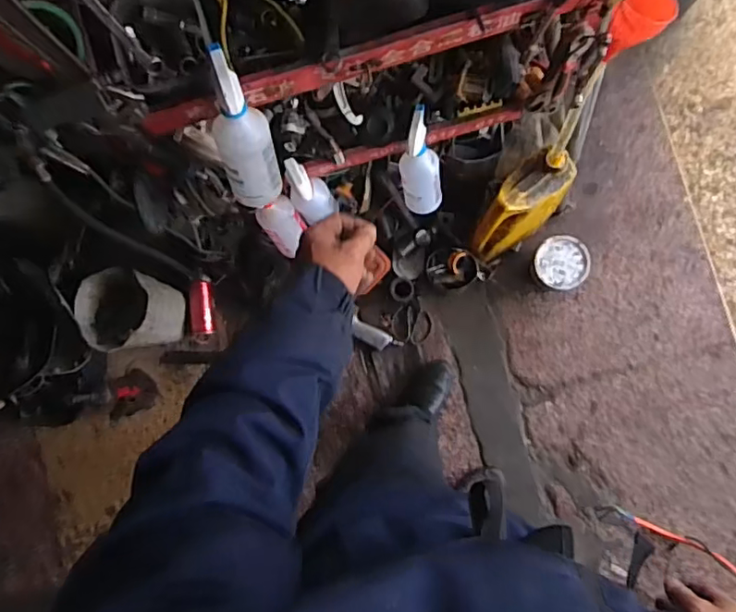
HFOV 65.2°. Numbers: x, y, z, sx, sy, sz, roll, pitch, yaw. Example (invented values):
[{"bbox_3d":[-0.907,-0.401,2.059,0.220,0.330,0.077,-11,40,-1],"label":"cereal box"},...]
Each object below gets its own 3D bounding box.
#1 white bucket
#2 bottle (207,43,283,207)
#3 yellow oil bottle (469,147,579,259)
[{"bbox_3d":[-0.549,0.006,1.334,0.194,0.149,0.188,0,86,6],"label":"white bucket"},{"bbox_3d":[-0.159,-0.216,0.746,0.071,0.219,0.071,-11,55,-1],"label":"bottle"},{"bbox_3d":[0.334,-0.213,1.272,0.236,0.276,0.114,-40,83,2],"label":"yellow oil bottle"}]

